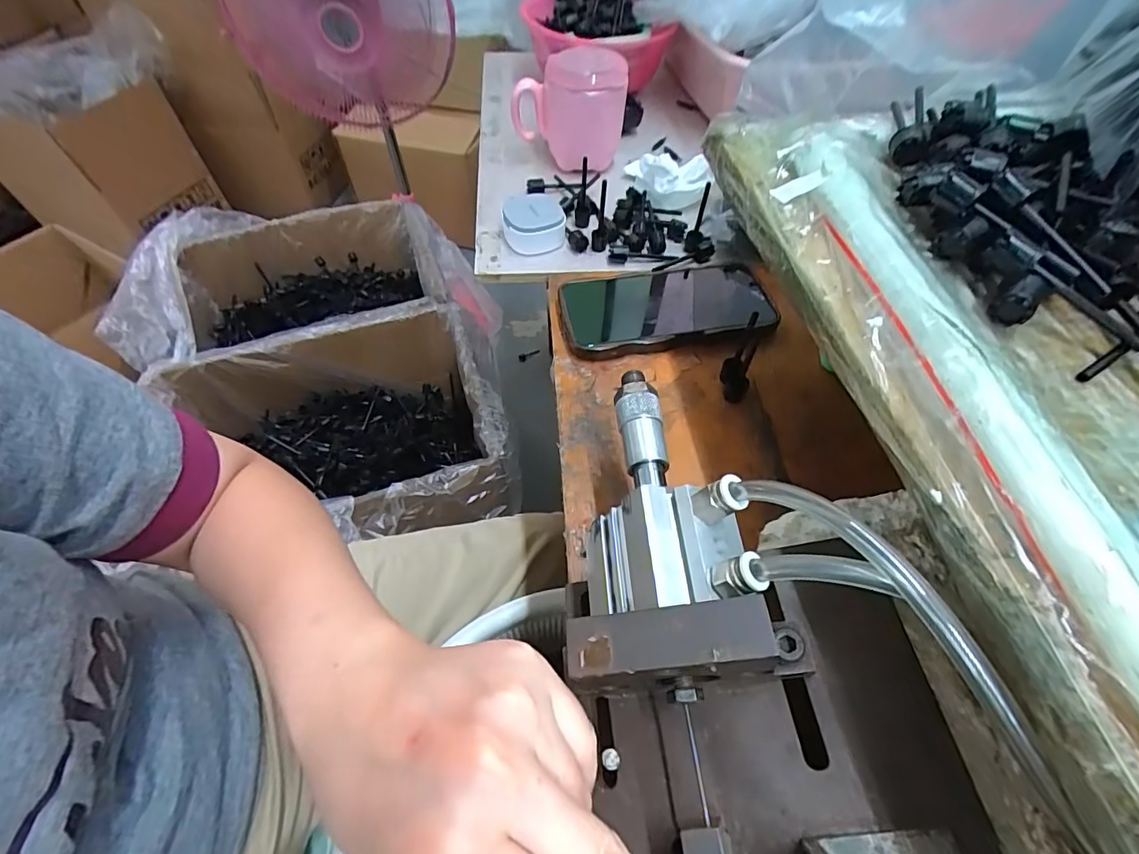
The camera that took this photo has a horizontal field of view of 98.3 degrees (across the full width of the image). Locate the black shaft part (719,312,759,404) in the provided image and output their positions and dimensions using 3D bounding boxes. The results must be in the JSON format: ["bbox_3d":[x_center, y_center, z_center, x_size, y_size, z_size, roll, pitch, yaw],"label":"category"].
[{"bbox_3d":[0.120,-0.048,0.348,0.019,0.012,0.062,13,99,7],"label":"black shaft part"}]

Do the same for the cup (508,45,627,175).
[{"bbox_3d":[0.001,-0.322,0.492,0.108,0.101,0.081,7,56,4],"label":"cup"}]

